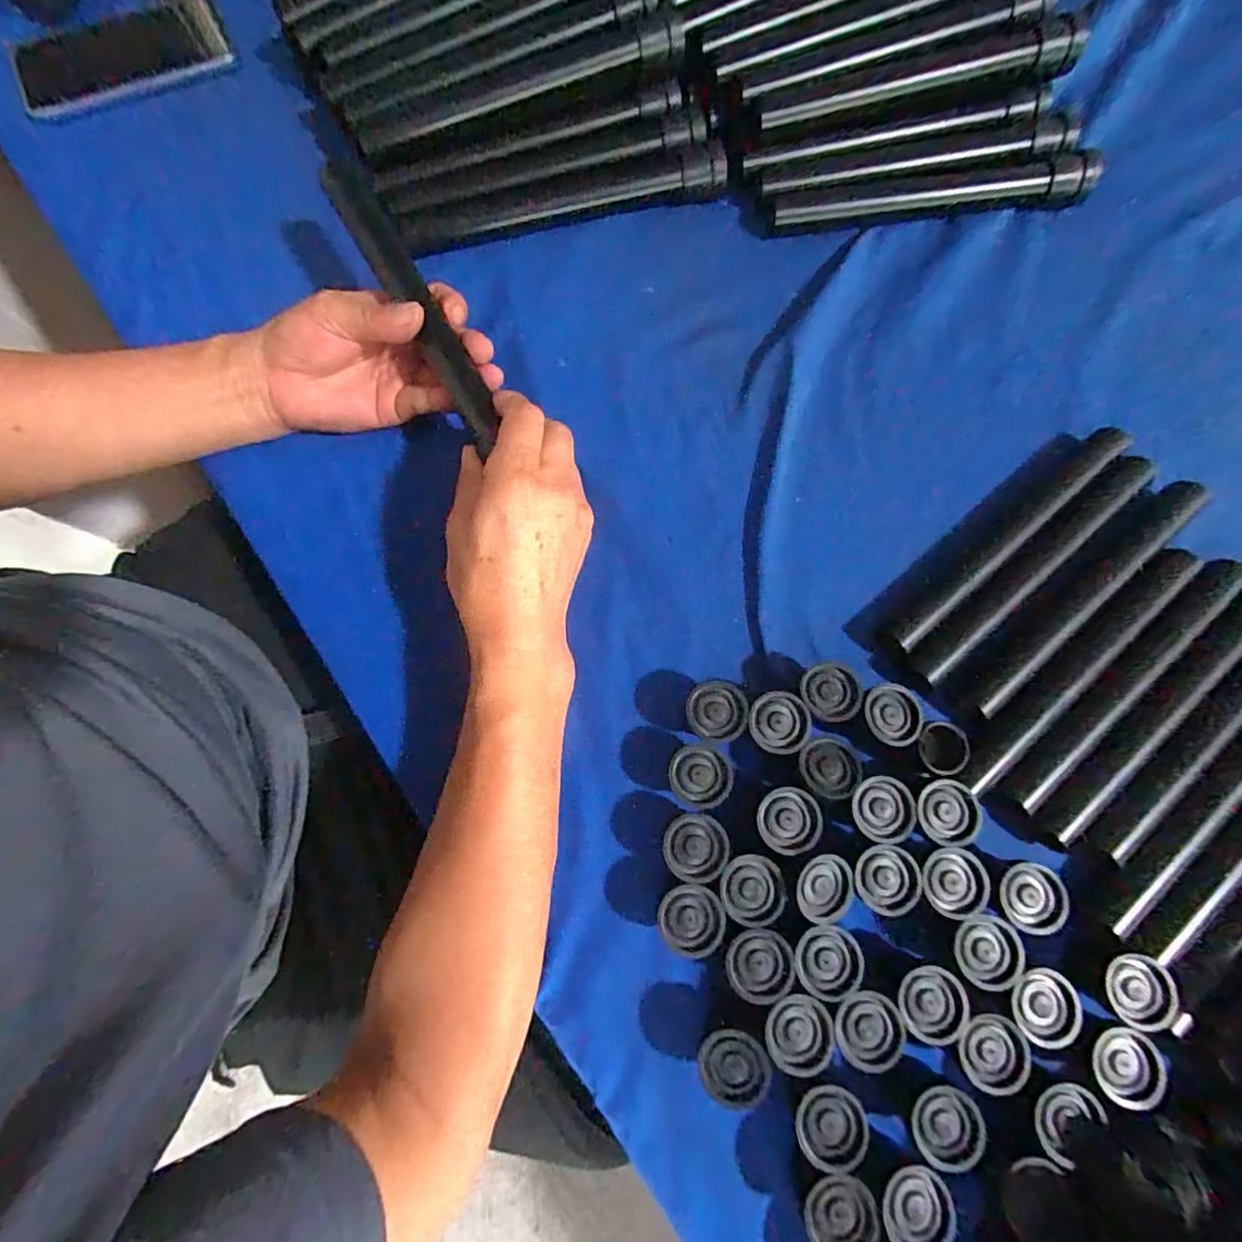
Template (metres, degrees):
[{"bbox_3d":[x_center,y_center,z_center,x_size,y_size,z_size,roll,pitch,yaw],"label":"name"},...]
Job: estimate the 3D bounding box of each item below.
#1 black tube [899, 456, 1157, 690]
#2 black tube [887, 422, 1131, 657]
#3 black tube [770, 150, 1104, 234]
[{"bbox_3d":[0.265,-0.034,0.362,0.224,0.023,0.024,-39,80,-9],"label":"black tube"},{"bbox_3d":[0.257,-0.056,0.369,0.227,0.022,0.019,-39,80,-9],"label":"black tube"},{"bbox_3d":[0.242,-0.332,0.425,0.250,0.023,0.033,-5,77,-2],"label":"black tube"}]

